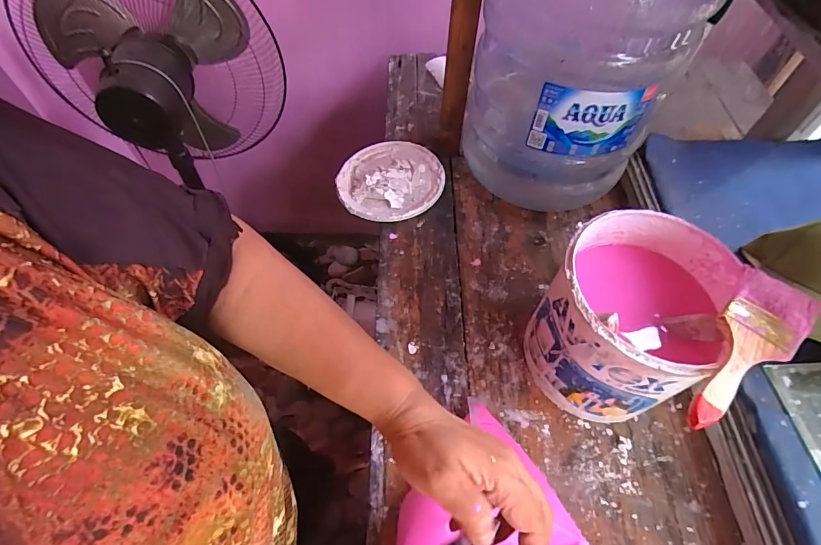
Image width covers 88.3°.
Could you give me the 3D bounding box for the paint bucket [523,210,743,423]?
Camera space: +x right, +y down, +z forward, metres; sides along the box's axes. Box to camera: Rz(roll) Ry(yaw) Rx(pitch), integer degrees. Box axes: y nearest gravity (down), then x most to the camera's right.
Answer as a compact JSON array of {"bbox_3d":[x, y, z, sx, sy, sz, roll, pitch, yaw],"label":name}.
[{"bbox_3d":[0.229,0.055,0.473,0.164,0.179,0.172,24,59,13],"label":"paint bucket"}]

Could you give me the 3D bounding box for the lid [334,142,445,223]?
[{"bbox_3d":[-0.033,-0.156,0.705,0.169,0.024,0.168,1,57,-2],"label":"lid"}]

